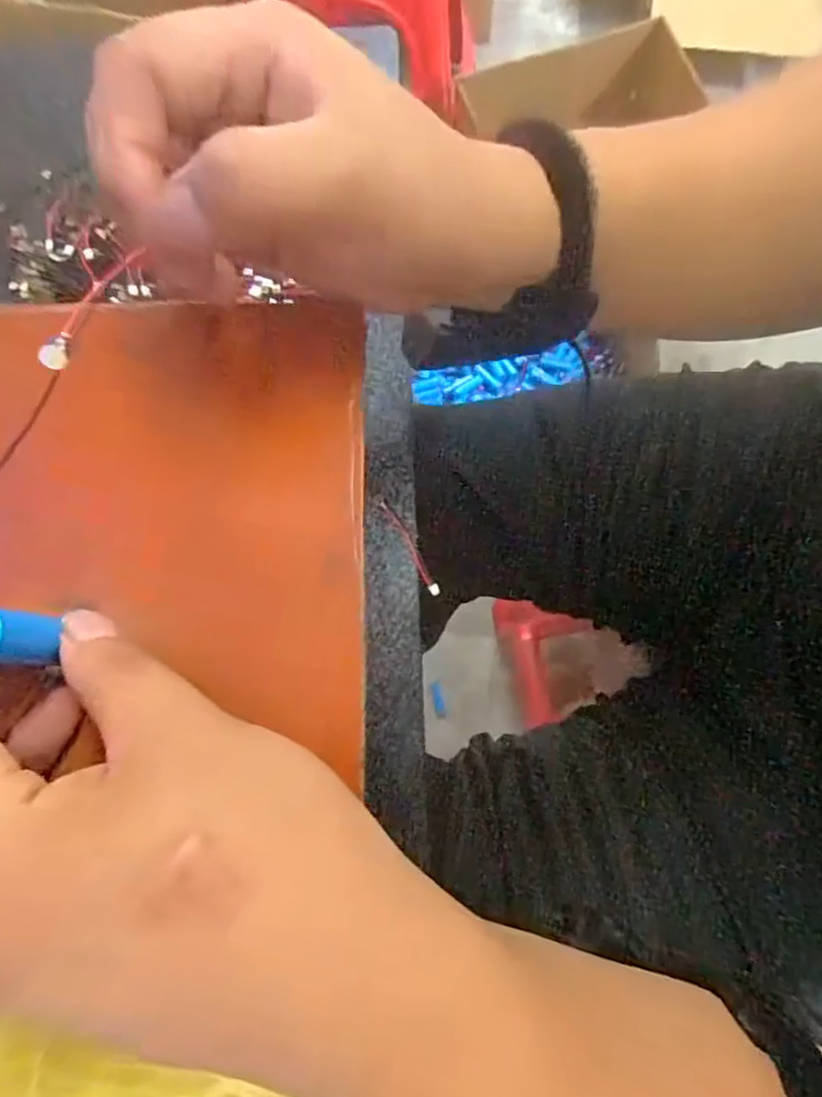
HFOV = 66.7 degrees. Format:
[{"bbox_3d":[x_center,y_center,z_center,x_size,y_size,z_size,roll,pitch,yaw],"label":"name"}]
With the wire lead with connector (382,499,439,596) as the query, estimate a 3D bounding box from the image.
[{"bbox_3d":[0.000,-0.001,0.321,0.006,0.004,0.056,-29,79,-5],"label":"wire lead with connector"}]

